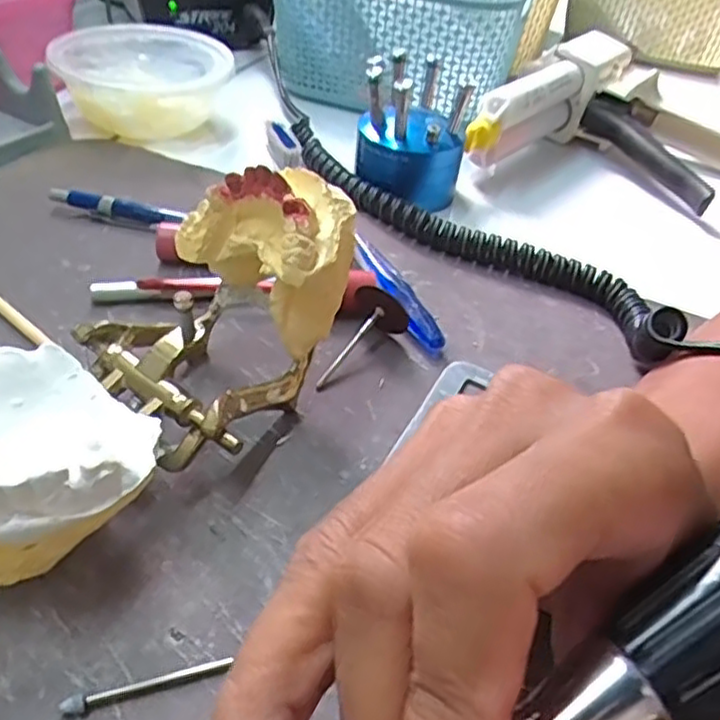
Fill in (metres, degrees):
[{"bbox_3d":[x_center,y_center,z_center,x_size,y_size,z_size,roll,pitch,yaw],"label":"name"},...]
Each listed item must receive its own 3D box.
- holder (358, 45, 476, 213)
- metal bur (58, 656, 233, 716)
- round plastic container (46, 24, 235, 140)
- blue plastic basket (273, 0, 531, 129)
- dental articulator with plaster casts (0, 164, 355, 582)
[{"bbox_3d":[0.029,-0.127,0.385,0.056,0.063,0.055,10,41,3],"label":"holder"},{"bbox_3d":[-0.053,0.081,0.179,0.041,0.004,0.004,-10,44,-20],"label":"metal bur"},{"bbox_3d":[-0.131,-0.171,0.434,0.098,0.041,0.098,4,41,-4],"label":"round plastic container"},{"bbox_3d":[0.030,-0.235,0.491,0.166,0.072,0.125,20,42,14],"label":"blue plastic basket"},{"bbox_3d":[-0.063,0.000,0.217,0.069,0.075,0.153,33,47,26],"label":"dental articulator with plaster casts"}]

